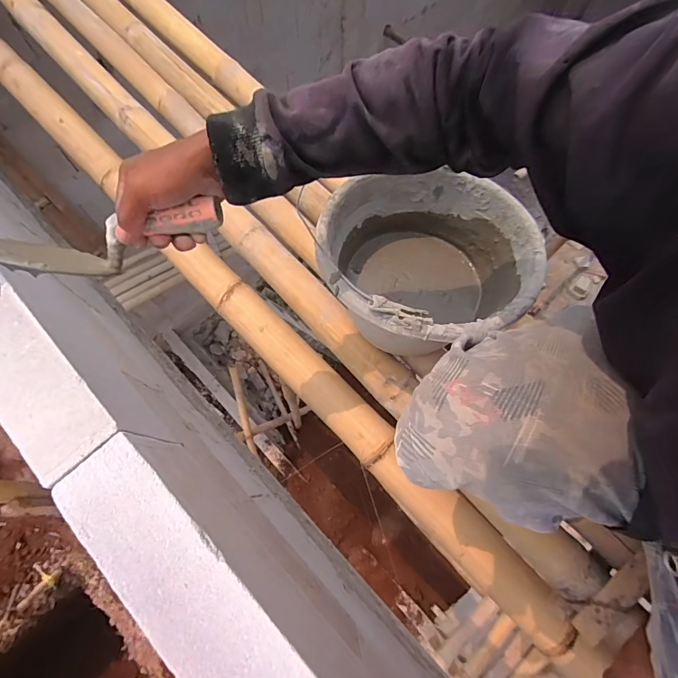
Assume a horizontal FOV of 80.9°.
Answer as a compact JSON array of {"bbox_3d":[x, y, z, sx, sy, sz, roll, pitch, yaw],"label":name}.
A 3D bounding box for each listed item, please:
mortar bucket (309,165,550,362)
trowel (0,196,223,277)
[{"bbox_3d":[0.116,-0.099,0.565,0.278,0.147,0.254,0,70,-1],"label":"mortar bucket"},{"bbox_3d":[-0.219,-0.091,0.366,0.223,0.044,0.056,-16,71,-7],"label":"trowel"}]

